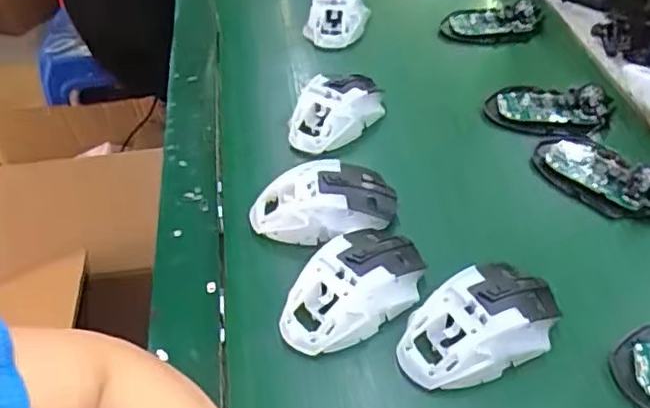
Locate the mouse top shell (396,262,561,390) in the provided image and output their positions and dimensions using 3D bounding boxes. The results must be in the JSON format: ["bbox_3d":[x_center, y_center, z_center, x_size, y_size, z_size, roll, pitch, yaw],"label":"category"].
[{"bbox_3d":[0.104,0.078,0.415,0.113,0.036,0.060,-21,47,-15],"label":"mouse top shell"}]

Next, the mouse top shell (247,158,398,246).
[{"bbox_3d":[-0.002,-0.001,0.501,0.112,0.033,0.063,-11,45,-6],"label":"mouse top shell"}]

